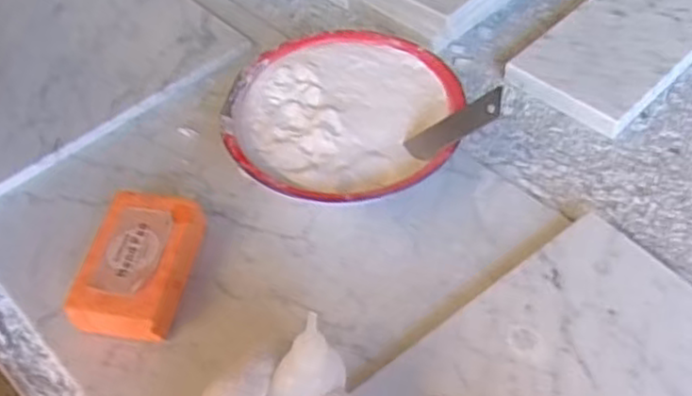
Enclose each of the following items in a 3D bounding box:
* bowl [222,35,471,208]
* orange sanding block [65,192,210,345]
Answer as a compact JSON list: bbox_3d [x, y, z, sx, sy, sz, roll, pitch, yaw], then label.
[{"bbox_3d":[-0.002,-0.052,0.515,0.169,0.063,0.165,-3,50,3],"label":"bowl"},{"bbox_3d":[-0.131,0.041,0.450,0.057,0.034,0.100,4,51,9],"label":"orange sanding block"}]

